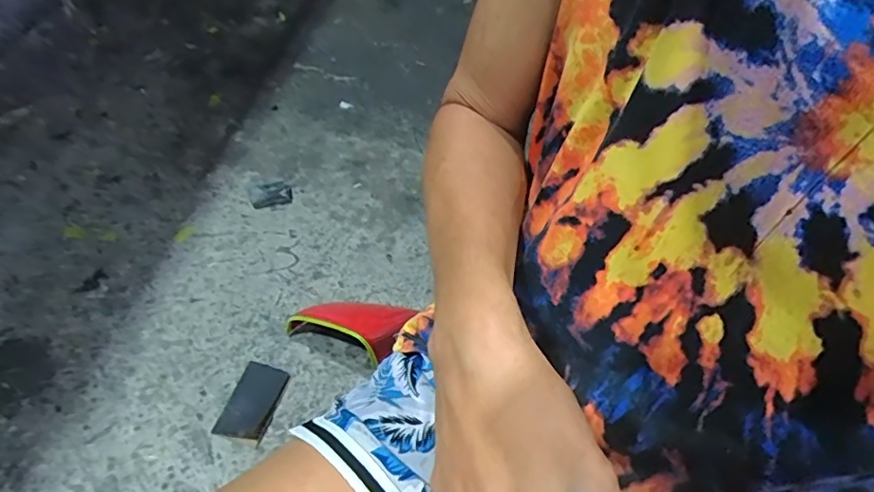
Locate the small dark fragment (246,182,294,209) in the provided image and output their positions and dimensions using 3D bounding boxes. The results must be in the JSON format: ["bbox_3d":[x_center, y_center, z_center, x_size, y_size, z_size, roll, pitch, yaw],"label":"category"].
[{"bbox_3d":[-0.324,-0.098,1.039,0.077,0.023,0.053,-13,54,-16],"label":"small dark fragment"}]

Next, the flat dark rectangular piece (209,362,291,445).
[{"bbox_3d":[-0.276,0.232,0.796,0.075,0.013,0.115,14,51,6],"label":"flat dark rectangular piece"}]

